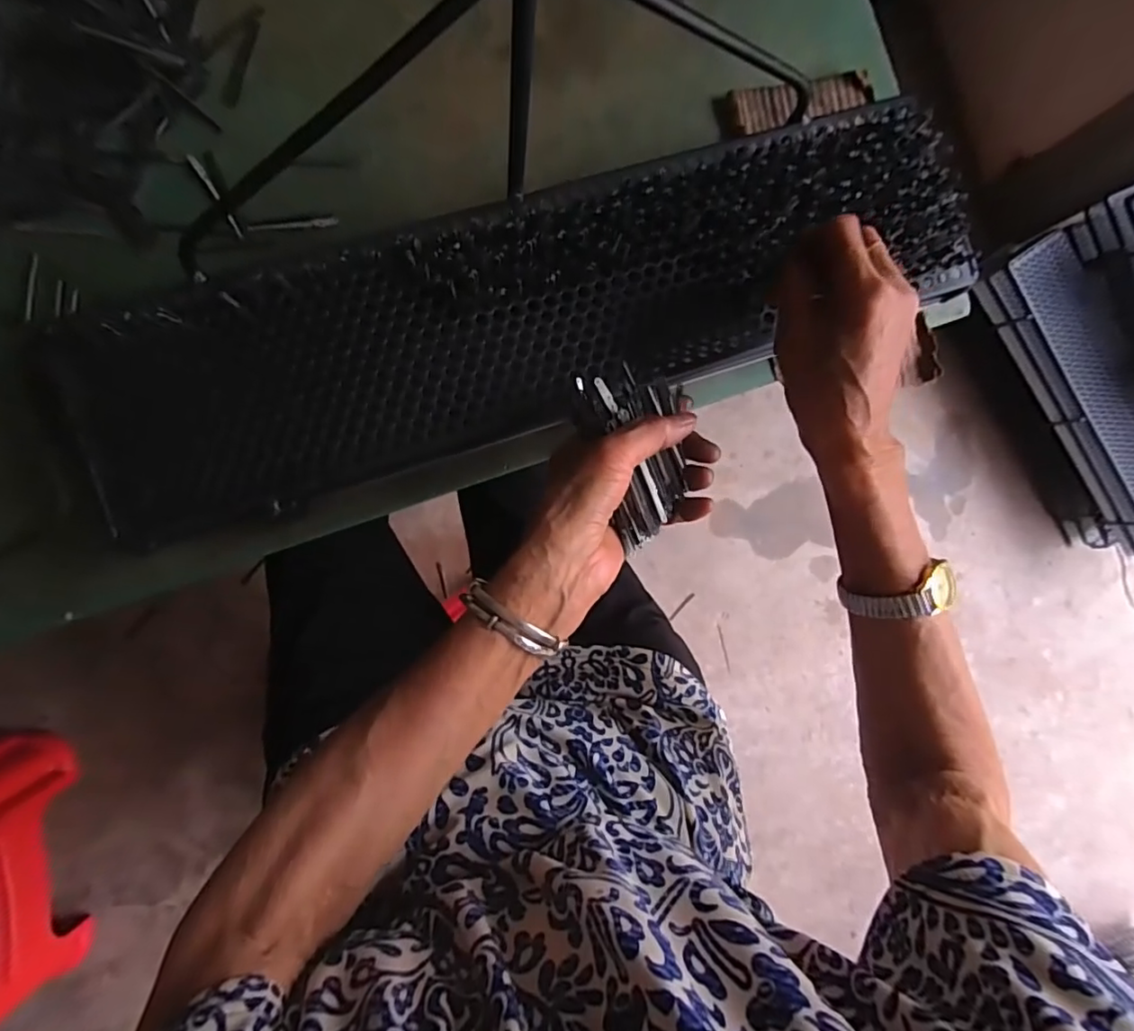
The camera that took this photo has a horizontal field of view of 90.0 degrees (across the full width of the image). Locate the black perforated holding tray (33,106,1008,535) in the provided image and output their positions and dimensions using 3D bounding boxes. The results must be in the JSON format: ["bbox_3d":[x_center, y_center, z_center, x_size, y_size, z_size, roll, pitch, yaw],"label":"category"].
[{"bbox_3d":[-0.008,-0.136,0.369,0.582,0.031,0.142,-20,92,-6],"label":"black perforated holding tray"}]

